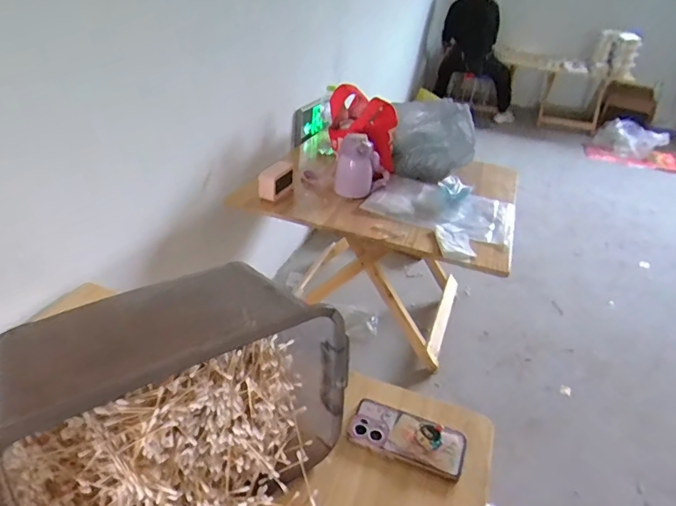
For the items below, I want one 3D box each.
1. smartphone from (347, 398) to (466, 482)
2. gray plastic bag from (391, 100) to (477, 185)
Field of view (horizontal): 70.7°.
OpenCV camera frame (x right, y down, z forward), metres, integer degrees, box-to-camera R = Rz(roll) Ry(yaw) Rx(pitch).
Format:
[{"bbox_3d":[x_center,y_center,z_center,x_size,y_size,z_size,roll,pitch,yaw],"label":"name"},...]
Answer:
[{"bbox_3d":[0.100,0.264,0.686,0.161,0.017,0.082,17,39,17],"label":"smartphone"},{"bbox_3d":[0.327,-0.375,1.633,0.280,0.289,0.121,13,33,12],"label":"gray plastic bag"}]

